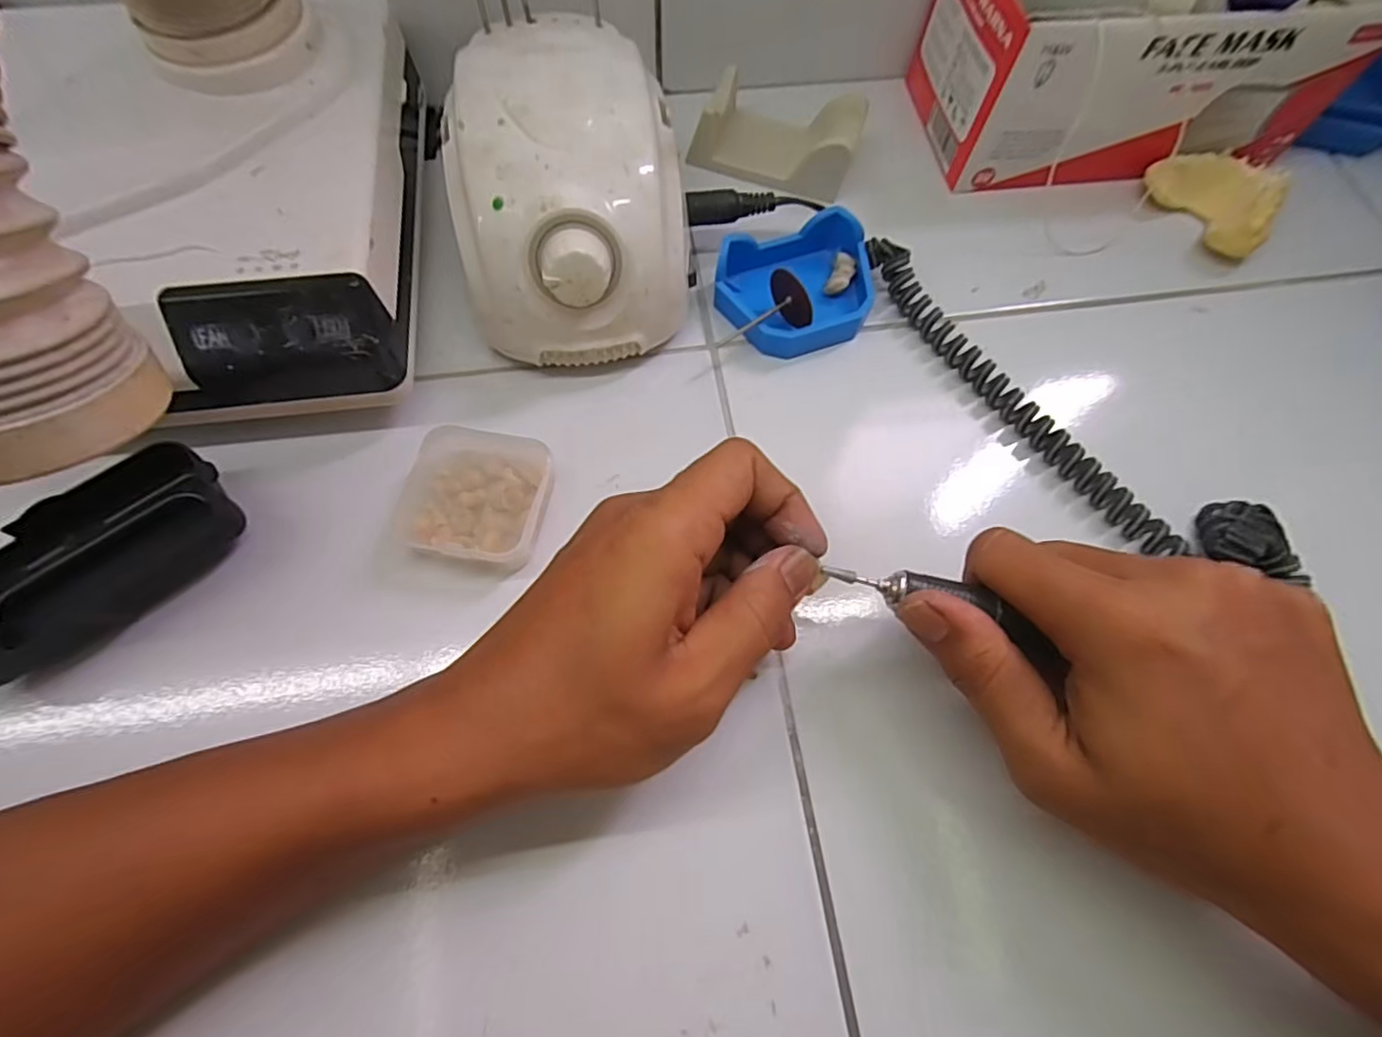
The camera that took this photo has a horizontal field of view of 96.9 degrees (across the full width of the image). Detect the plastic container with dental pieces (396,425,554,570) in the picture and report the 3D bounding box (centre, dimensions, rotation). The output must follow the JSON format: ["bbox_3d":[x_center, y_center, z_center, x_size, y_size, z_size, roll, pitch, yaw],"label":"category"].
[{"bbox_3d":[-0.090,-0.009,0.262,0.059,0.019,0.060,9,70,1],"label":"plastic container with dental pieces"}]

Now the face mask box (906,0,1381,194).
[{"bbox_3d":[0.243,-0.256,0.327,0.205,0.084,0.121,-8,68,-6],"label":"face mask box"}]

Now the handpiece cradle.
[{"bbox_3d":[0.050,-0.215,0.342,0.084,0.030,0.052,22,68,7],"label":"handpiece cradle"}]

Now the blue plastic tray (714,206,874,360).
[{"bbox_3d":[0.056,-0.117,0.304,0.079,0.028,0.062,-19,72,-9],"label":"blue plastic tray"}]

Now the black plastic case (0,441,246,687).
[{"bbox_3d":[-0.239,0.018,0.243,0.109,0.026,0.052,-39,76,-15],"label":"black plastic case"}]

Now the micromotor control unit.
[{"bbox_3d":[-0.056,-0.149,0.283,0.099,0.073,0.142,-8,70,-6],"label":"micromotor control unit"}]

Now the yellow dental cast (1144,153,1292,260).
[{"bbox_3d":[0.290,-0.178,0.336,0.047,0.026,0.067,-37,73,-16],"label":"yellow dental cast"}]

